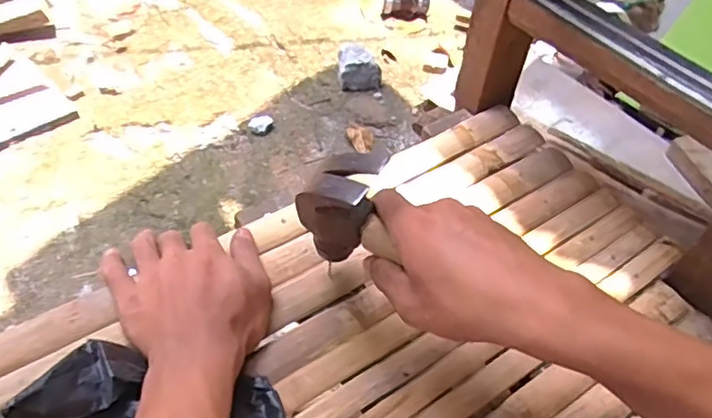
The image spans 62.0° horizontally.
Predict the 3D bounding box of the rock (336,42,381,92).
[{"bbox_3d":[0.008,-0.329,1.372,0.099,0.071,0.094,-1,49,-7],"label":"rock"}]

